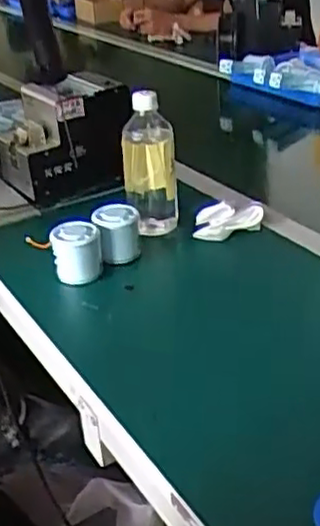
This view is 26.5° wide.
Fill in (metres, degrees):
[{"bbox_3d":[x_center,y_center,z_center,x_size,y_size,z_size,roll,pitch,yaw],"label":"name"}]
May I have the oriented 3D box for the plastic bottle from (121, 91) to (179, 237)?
[{"bbox_3d":[-0.015,-0.133,0.904,0.069,0.183,0.069,-4,29,-1],"label":"plastic bottle"}]

